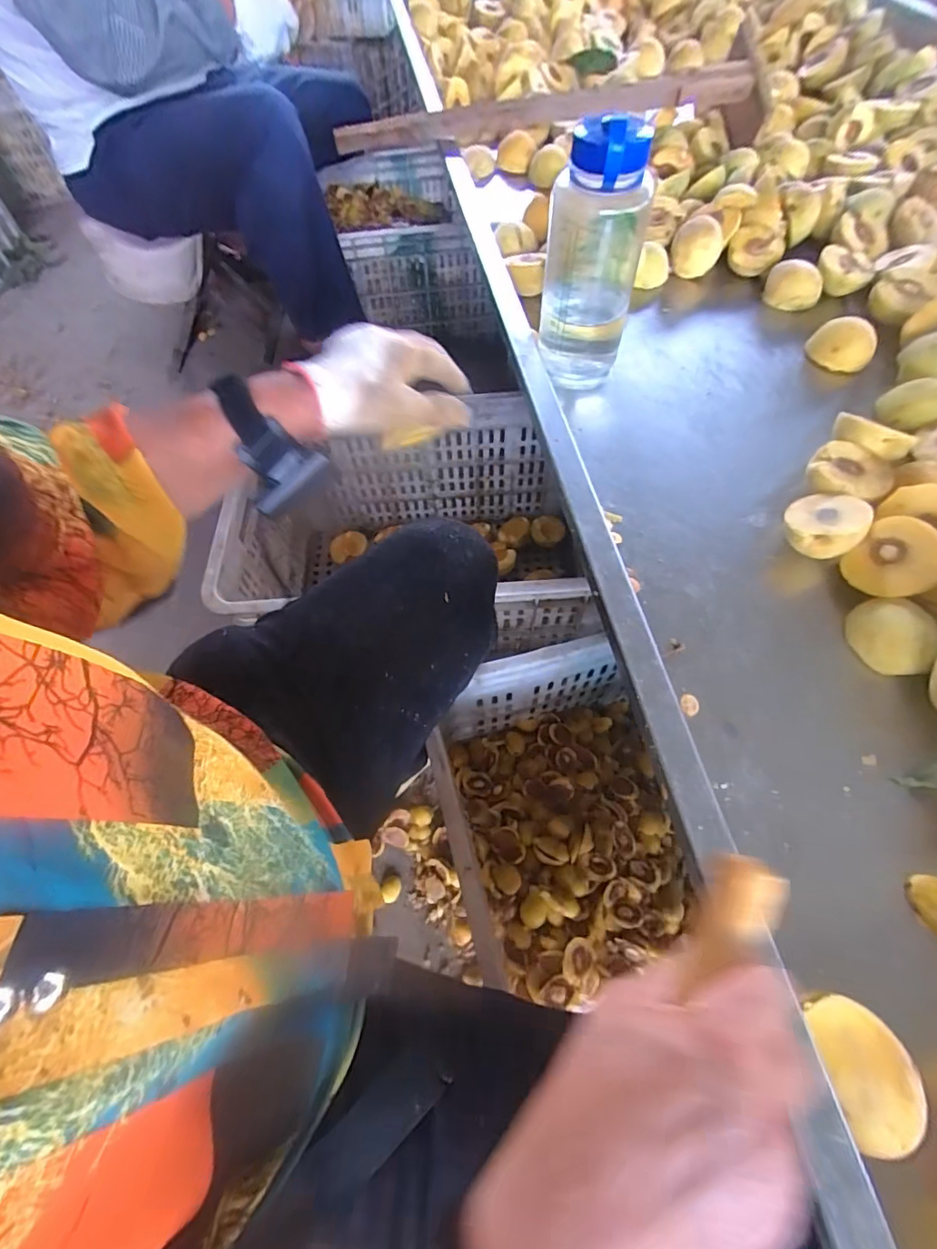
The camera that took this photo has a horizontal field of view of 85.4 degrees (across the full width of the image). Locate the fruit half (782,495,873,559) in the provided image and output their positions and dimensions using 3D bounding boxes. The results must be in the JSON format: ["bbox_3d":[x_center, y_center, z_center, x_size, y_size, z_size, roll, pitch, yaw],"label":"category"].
[{"bbox_3d":[0.313,-0.084,0.446,0.062,0.033,0.062,-42,43,-17],"label":"fruit half"}]

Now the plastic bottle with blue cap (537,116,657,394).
[{"bbox_3d":[0.120,-0.356,0.498,0.089,0.208,0.089,12,63,8],"label":"plastic bottle with blue cap"}]

